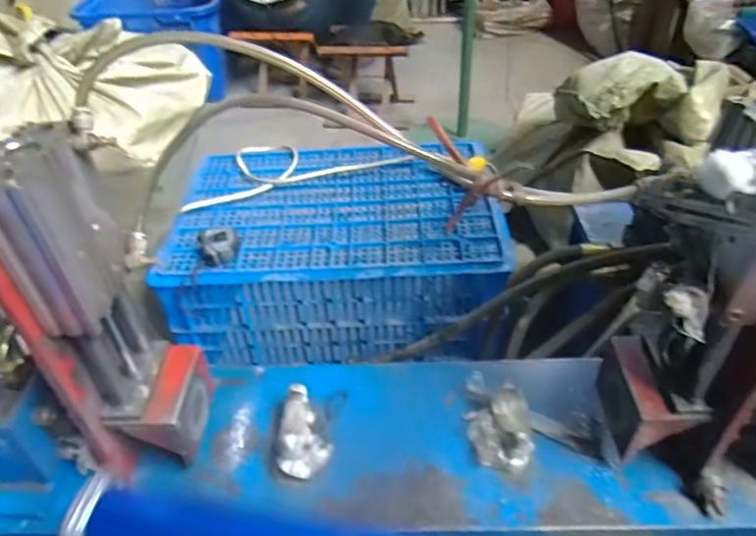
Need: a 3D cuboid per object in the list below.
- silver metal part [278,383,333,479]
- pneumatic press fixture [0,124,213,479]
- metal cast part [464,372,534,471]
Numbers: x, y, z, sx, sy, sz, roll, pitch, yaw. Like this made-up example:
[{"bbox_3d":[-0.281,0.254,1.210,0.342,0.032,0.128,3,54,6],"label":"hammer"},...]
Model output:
[{"bbox_3d":[-0.073,0.164,0.574,0.045,0.049,0.073,-1,40,2],"label":"silver metal part"},{"bbox_3d":[-0.221,0.044,0.467,0.080,0.313,0.110,-2,40,2],"label":"pneumatic press fixture"},{"bbox_3d":[0.121,0.150,0.582,0.059,0.038,0.101,-6,40,-3],"label":"metal cast part"}]

